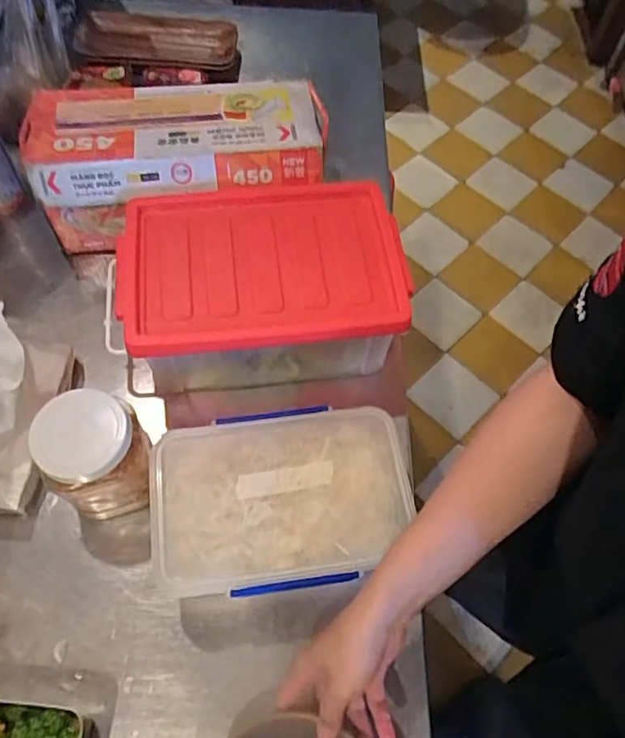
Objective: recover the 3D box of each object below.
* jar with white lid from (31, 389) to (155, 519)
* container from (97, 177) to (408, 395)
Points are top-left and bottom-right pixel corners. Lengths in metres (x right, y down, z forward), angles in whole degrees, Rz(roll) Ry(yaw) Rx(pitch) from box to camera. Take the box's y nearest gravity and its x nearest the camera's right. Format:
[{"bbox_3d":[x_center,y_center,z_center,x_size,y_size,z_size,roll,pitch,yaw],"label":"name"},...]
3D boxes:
[{"bbox_3d":[-0.213,0.086,0.583,0.085,0.133,0.091,1,62,-2],"label":"jar with white lid"},{"bbox_3d":[-0.071,-0.091,0.697,0.338,0.136,0.216,-5,62,-5],"label":"container"}]

